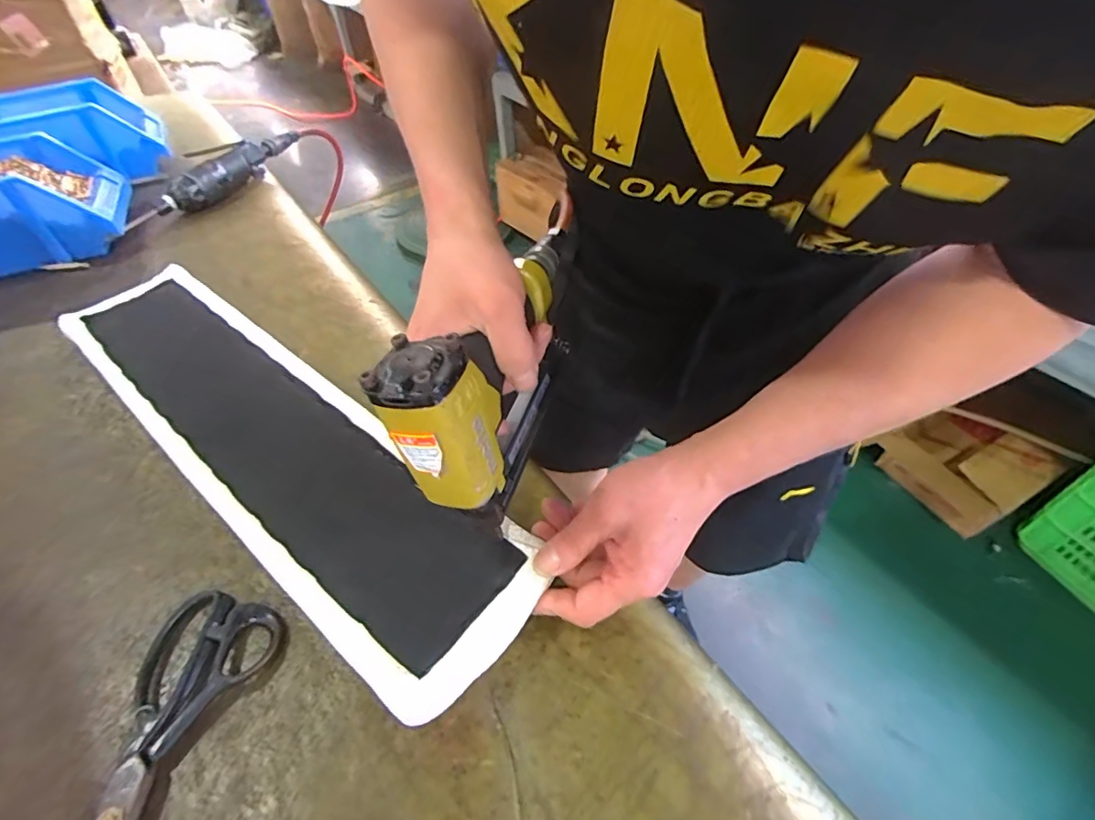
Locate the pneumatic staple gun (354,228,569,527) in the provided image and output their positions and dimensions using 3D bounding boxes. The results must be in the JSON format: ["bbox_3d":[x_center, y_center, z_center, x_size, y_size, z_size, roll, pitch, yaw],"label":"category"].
[{"bbox_3d":[-0.026,-0.046,0.353,0.054,0.126,0.228,12,52,14],"label":"pneumatic staple gun"}]

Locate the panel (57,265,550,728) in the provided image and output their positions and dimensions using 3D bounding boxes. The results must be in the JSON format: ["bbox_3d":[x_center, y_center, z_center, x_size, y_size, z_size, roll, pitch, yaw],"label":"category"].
[{"bbox_3d":[-0.235,0.013,0.439,0.532,0.025,0.127,32,58,27],"label":"panel"}]

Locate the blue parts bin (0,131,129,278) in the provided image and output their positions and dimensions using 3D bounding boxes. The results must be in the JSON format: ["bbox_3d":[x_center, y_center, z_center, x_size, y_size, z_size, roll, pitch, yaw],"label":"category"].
[{"bbox_3d":[-0.680,-0.262,0.671,0.233,0.103,0.184,-26,52,-19],"label":"blue parts bin"}]

